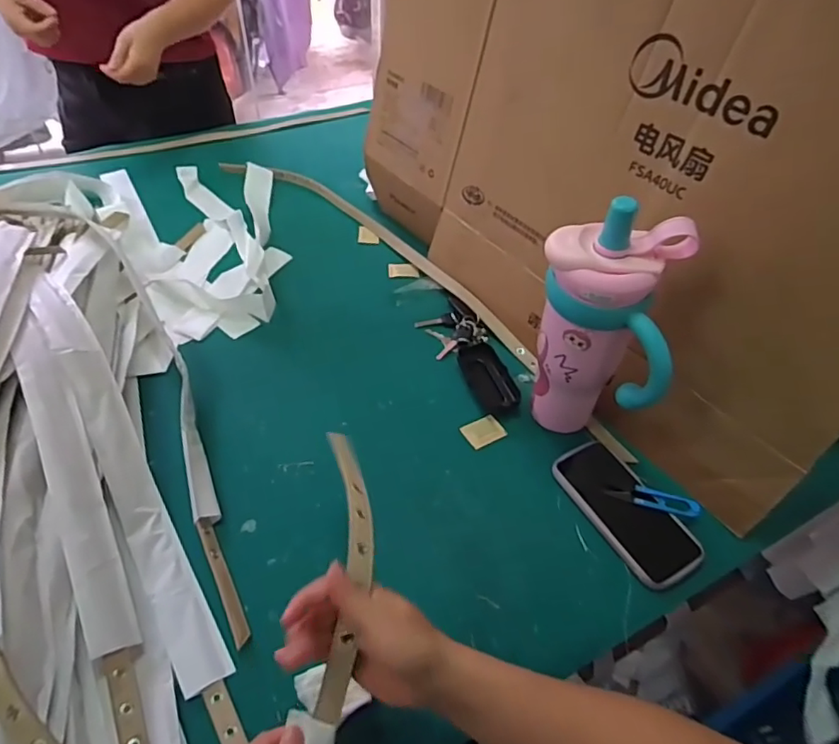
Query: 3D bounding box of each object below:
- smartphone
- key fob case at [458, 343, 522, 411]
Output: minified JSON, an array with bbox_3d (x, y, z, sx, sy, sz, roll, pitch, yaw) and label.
[{"bbox_3d":[0.228,0.151,0.615,0.082,0.012,0.170,-21,53,-21],"label":"smartphone"},{"bbox_3d":[0.089,0.005,0.739,0.051,0.019,0.113,-14,51,-15],"label":"key fob case"}]

